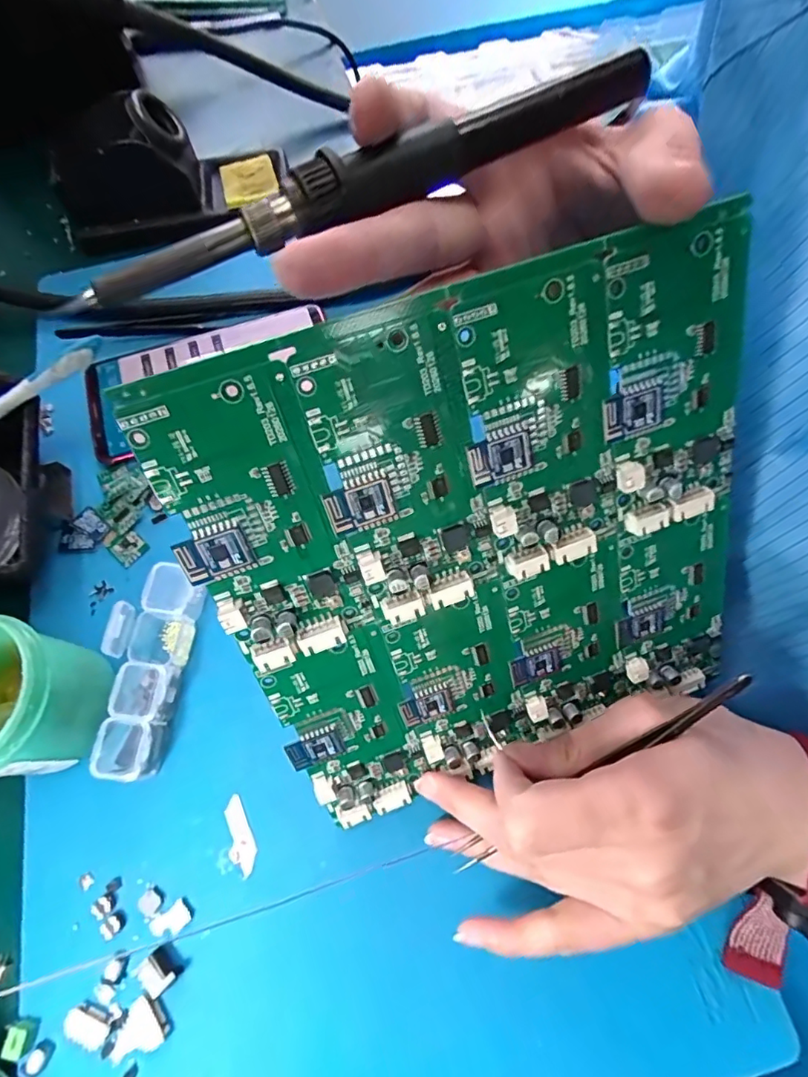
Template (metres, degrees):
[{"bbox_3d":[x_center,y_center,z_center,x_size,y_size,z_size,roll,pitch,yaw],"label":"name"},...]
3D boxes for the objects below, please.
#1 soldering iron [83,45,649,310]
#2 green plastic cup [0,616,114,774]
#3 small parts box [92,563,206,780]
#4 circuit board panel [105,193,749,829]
[{"bbox_3d":[-0.005,-0.101,0.146,0.167,0.011,0.011,-27,70,-8],"label":"soldering iron"},{"bbox_3d":[-0.168,0.071,0.231,0.069,0.069,0.061,-7,69,-1],"label":"green plastic cup"},{"bbox_3d":[-0.122,0.059,0.249,0.029,0.042,0.096,8,69,5],"label":"small parts box"},{"bbox_3d":[0.034,0.011,0.190,0.186,0.188,0.007,-19,31,-5],"label":"circuit board panel"}]

